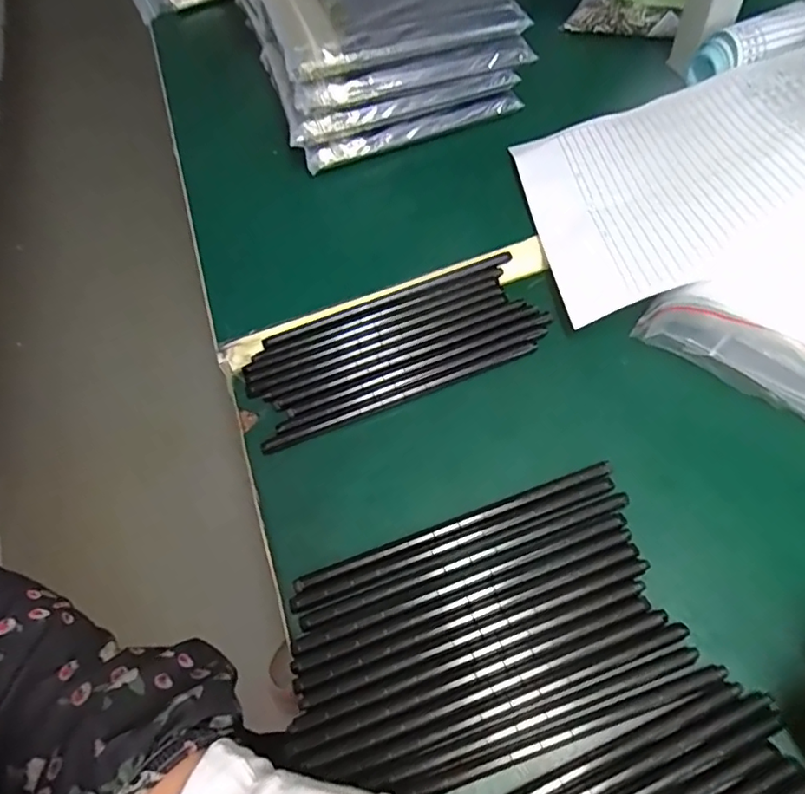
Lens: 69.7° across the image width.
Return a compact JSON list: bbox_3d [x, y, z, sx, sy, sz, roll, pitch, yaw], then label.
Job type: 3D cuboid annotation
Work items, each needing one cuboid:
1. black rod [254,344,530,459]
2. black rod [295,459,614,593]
[{"bbox_3d":[0.000,0.000,0.346,0.172,0.004,0.009,-21,73,-7],"label":"black rod"},{"bbox_3d":[0.028,0.066,0.297,0.172,0.004,0.008,-19,57,-8],"label":"black rod"}]

